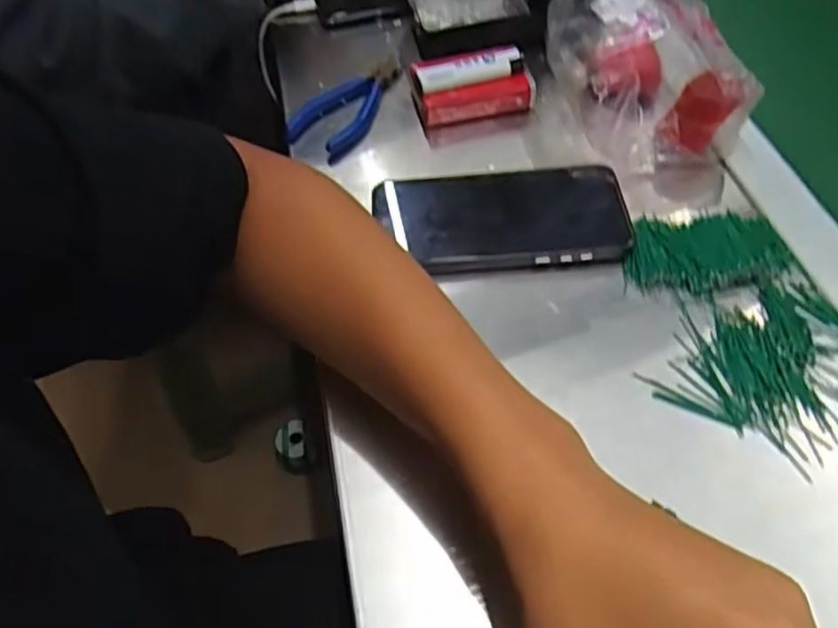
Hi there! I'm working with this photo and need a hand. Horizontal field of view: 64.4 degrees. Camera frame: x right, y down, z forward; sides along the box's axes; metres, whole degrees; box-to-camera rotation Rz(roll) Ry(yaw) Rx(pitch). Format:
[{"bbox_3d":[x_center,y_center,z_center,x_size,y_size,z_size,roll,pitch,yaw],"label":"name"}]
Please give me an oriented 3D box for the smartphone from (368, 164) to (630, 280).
[{"bbox_3d":[0.053,-0.066,0.434,0.157,0.008,0.084,-3,53,0],"label":"smartphone"}]

